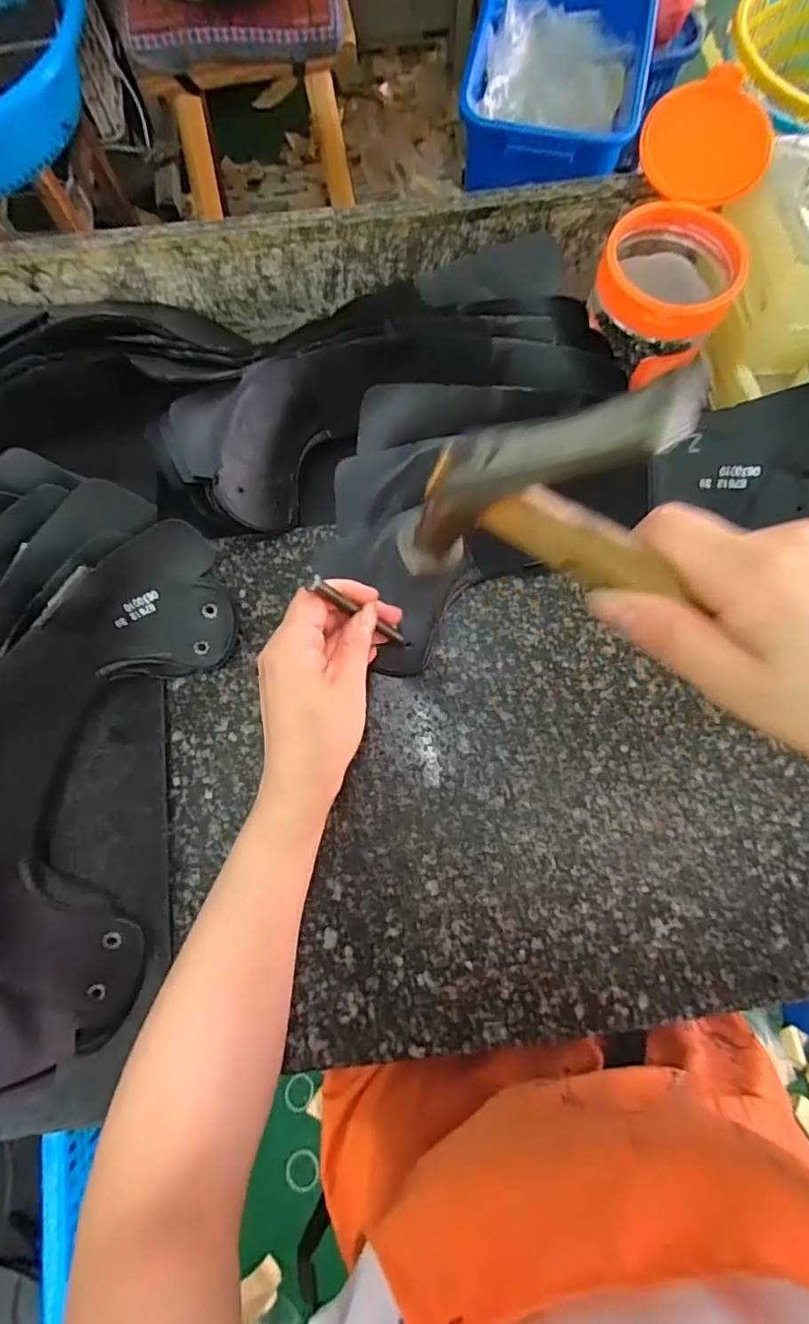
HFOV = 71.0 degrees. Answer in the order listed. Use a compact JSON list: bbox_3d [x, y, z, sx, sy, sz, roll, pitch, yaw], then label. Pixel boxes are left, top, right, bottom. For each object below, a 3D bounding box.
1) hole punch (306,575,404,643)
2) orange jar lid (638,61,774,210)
[{"bbox_3d":[-0.027,-0.030,0.340,0.006,0.088,0.007,7,74,38],"label":"hole punch"},{"bbox_3d":[0.189,-0.320,0.350,0.074,0.019,0.074,0,76,1],"label":"orange jar lid"}]

